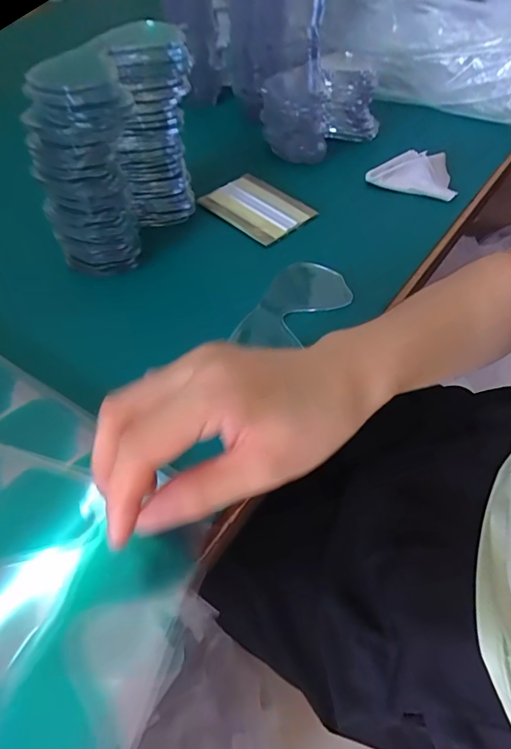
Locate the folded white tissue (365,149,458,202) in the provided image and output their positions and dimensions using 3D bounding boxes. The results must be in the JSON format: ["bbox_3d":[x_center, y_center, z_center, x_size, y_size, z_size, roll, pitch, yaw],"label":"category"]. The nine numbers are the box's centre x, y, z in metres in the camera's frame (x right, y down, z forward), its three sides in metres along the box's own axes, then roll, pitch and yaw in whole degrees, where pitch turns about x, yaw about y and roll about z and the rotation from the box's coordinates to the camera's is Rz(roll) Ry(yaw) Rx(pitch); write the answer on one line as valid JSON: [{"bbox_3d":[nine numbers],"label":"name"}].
[{"bbox_3d":[0.172,-0.222,0.461,0.090,0.009,0.055,18,82,4],"label":"folded white tissue"}]

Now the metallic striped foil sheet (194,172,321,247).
[{"bbox_3d":[0.003,-0.173,0.437,0.094,0.009,0.078,39,63,24],"label":"metallic striped foil sheet"}]

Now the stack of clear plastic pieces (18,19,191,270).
[{"bbox_3d":[-0.113,-0.187,0.358,0.072,0.134,0.161,23,57,15],"label":"stack of clear plastic pieces"}]

